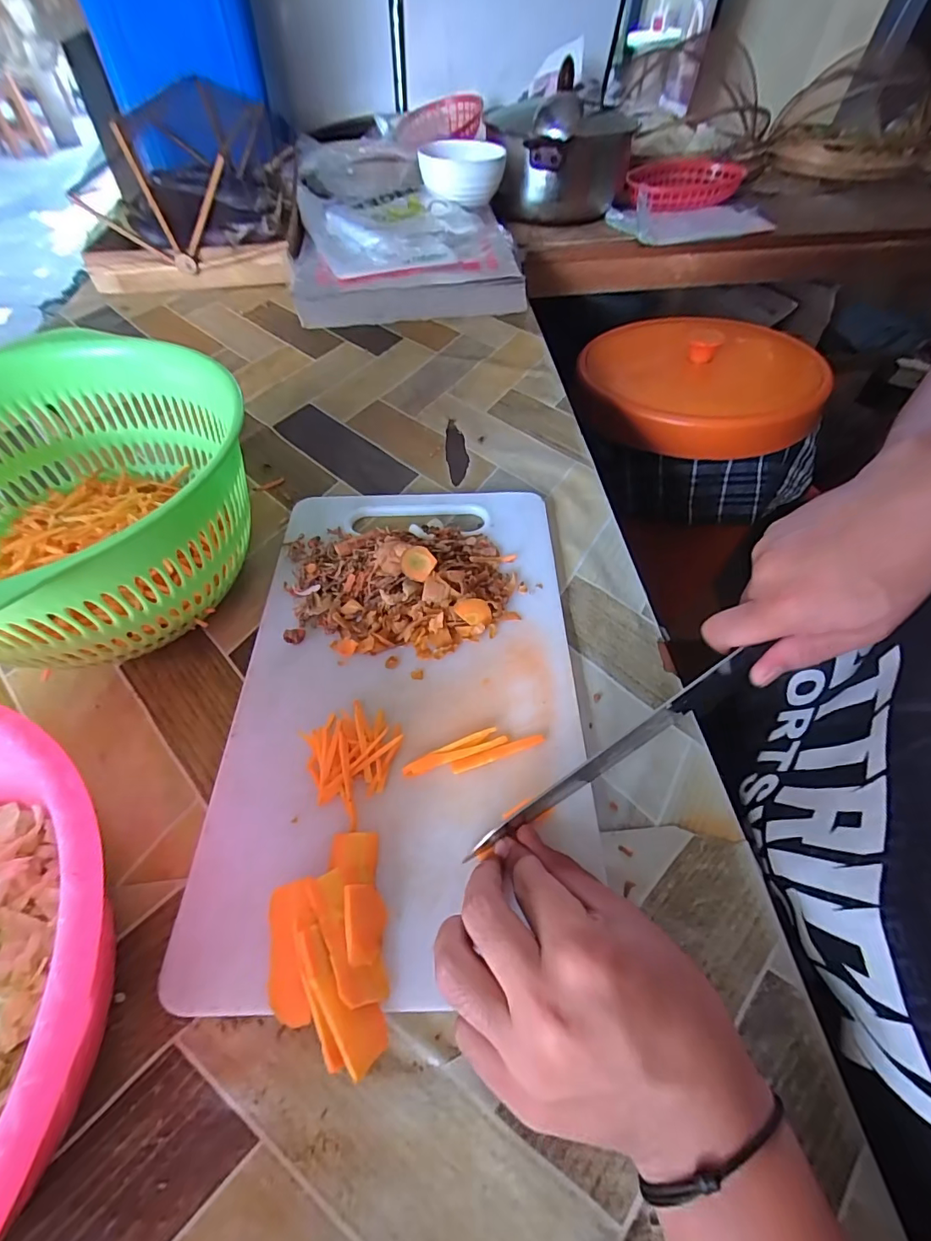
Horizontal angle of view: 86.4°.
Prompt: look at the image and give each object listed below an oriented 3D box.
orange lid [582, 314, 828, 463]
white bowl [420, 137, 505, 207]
[{"bbox_3d":[0.321,-0.349,0.699,0.307,0.073,0.302,0,53,0],"label":"orange lid"},{"bbox_3d":[-0.005,-0.652,0.722,0.119,0.056,0.119,-2,53,-2],"label":"white bowl"}]

